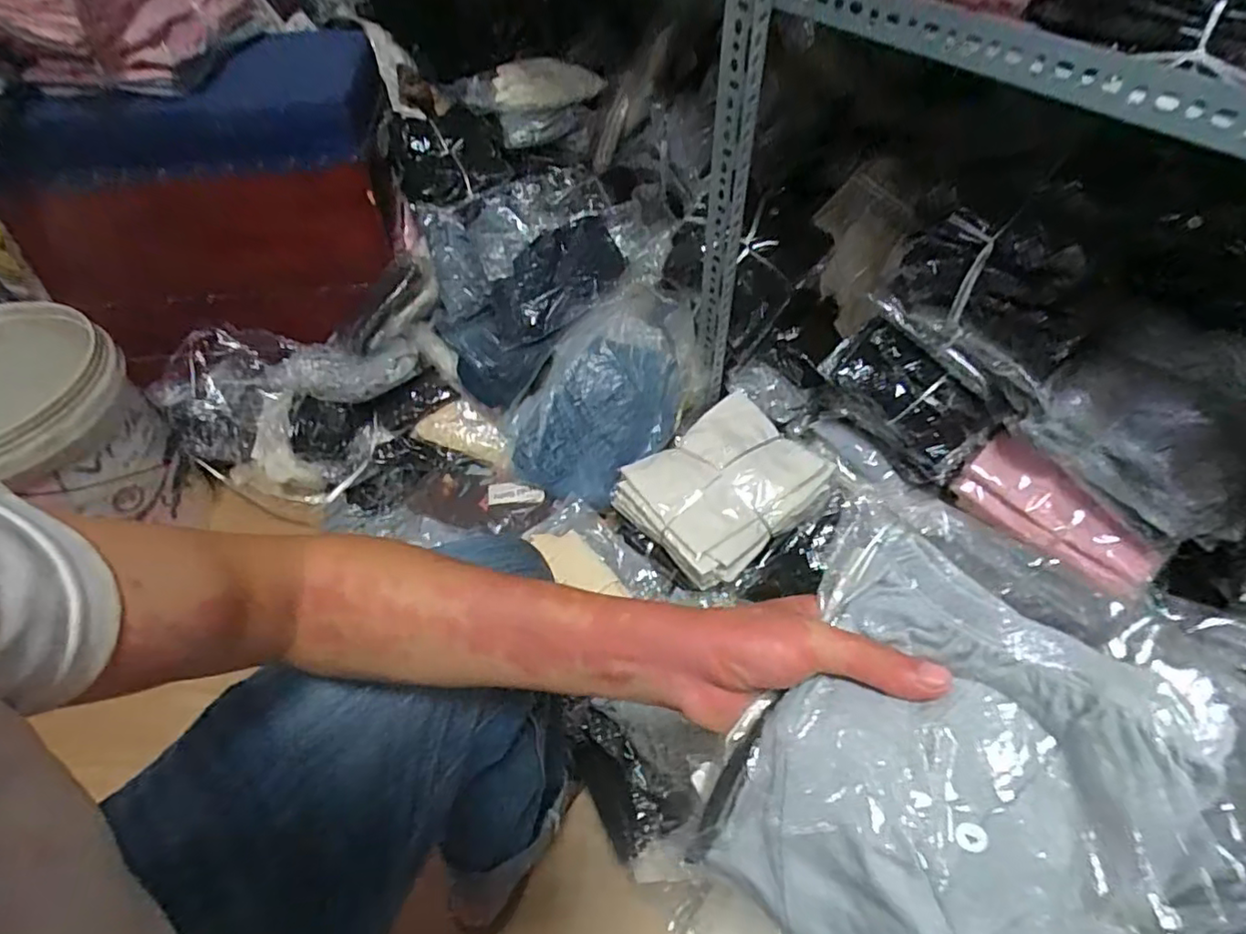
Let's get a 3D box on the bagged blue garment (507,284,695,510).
[{"bbox_3d":[-0.024,-0.108,1.036,0.362,0.238,0.083,-44,17,-3],"label":"bagged blue garment"}]

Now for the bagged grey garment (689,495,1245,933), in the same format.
[{"bbox_3d":[0.148,0.147,0.280,0.207,0.030,0.210,32,91,44],"label":"bagged grey garment"}]

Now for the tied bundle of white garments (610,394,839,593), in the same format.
[{"bbox_3d":[0.155,0.029,0.972,0.270,0.074,0.236,-30,58,-21],"label":"tied bundle of white garments"}]

